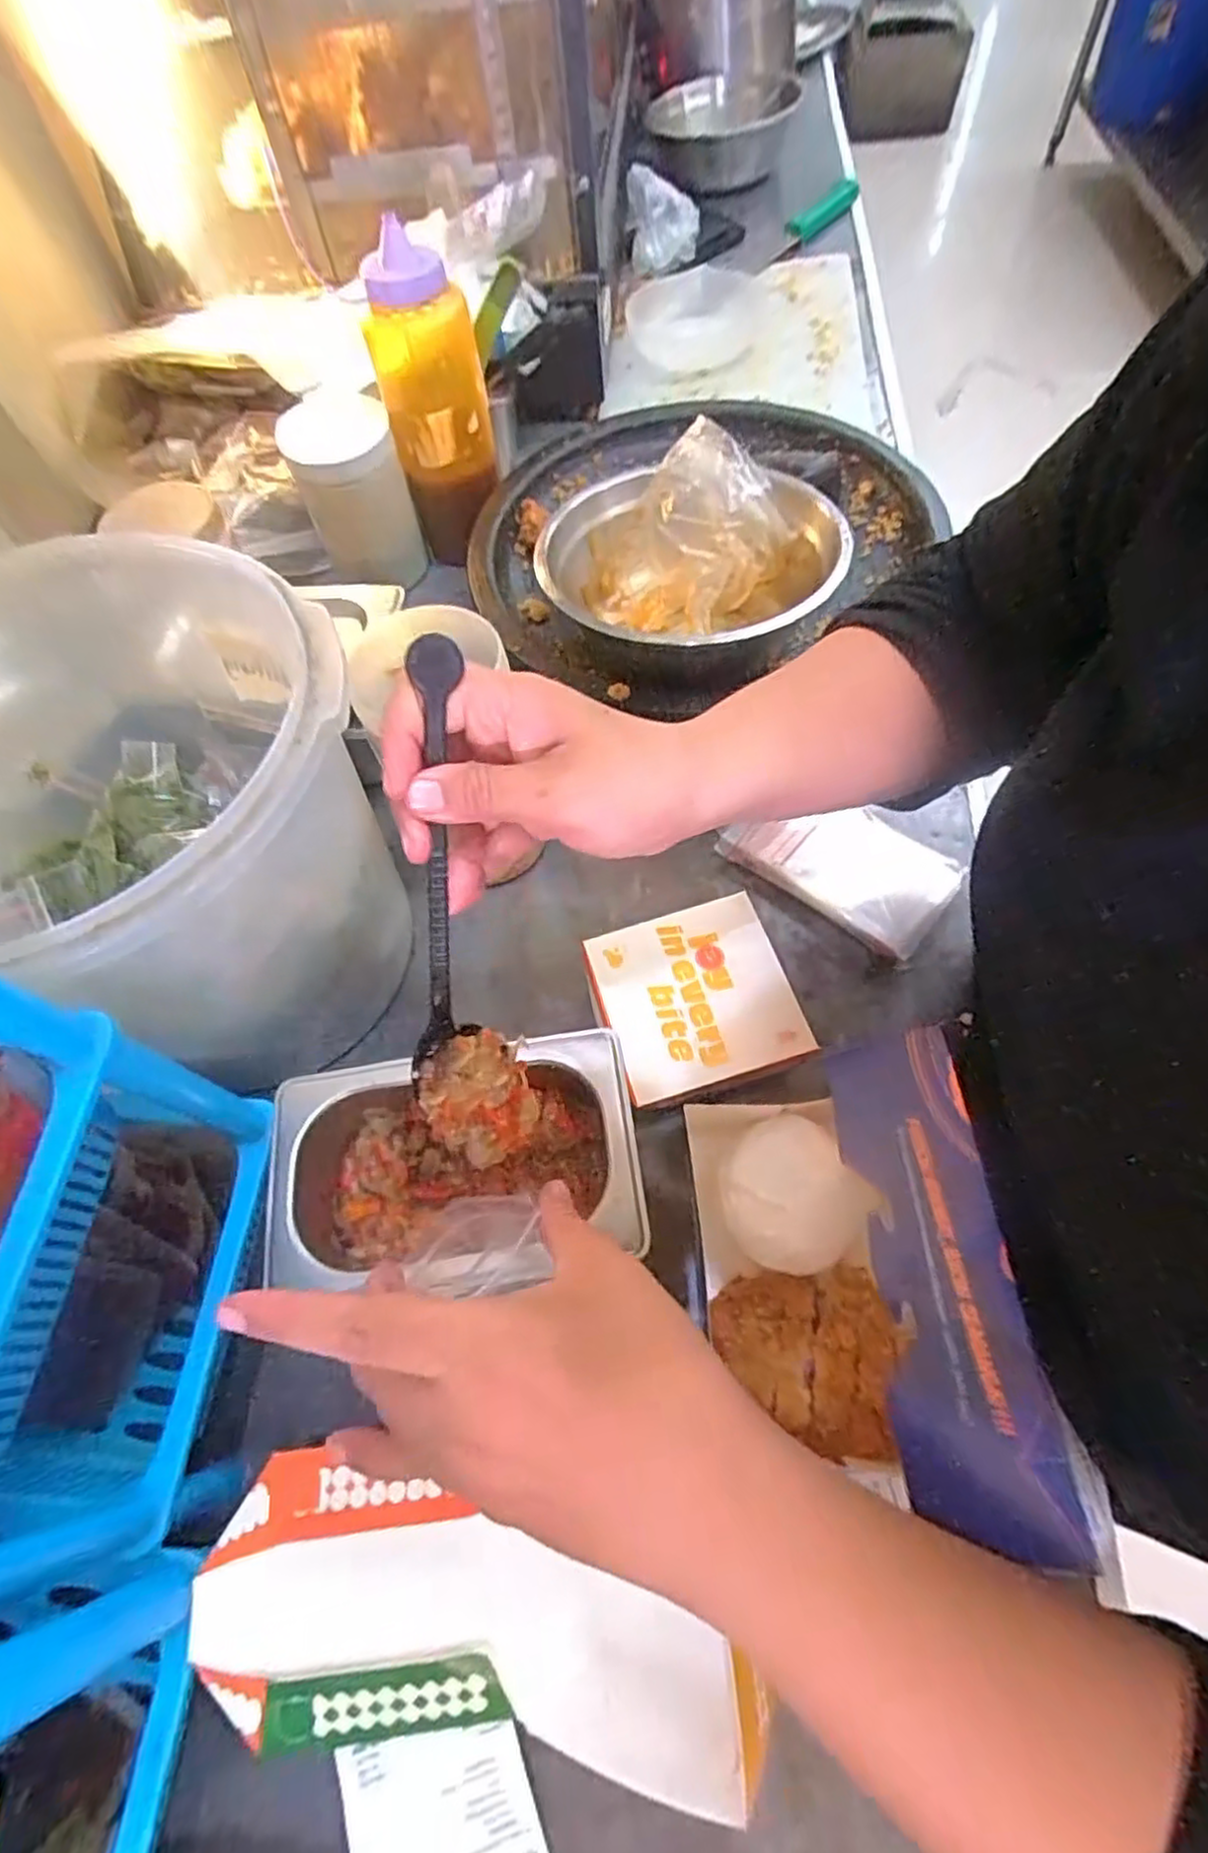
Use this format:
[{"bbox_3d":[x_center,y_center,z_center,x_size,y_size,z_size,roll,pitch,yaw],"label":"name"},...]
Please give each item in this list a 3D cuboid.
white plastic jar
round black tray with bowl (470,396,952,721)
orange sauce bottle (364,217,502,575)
[{"bbox_3d":[-0.220,-0.382,0.667,0.086,0.138,0.102,-20,61,-7],"label":"white plastic jar"},{"bbox_3d":[0.068,-0.333,0.588,0.329,0.096,0.374,37,70,22],"label":"round black tray with bowl"},{"bbox_3d":[-0.142,-0.442,0.635,0.082,0.221,0.092,-16,61,-4],"label":"orange sauce bottle"}]

